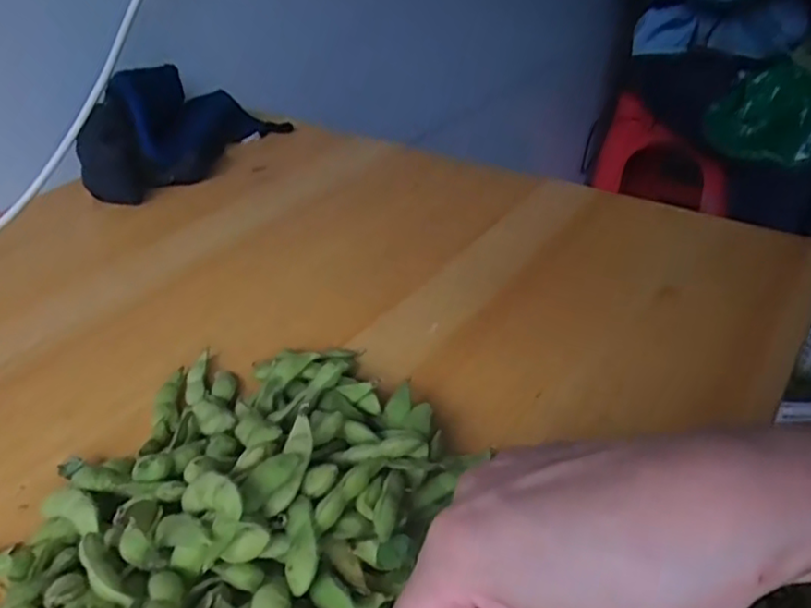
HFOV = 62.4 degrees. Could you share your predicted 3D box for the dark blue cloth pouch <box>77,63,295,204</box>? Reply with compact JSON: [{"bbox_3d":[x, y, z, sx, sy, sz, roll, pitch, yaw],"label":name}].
[{"bbox_3d":[-0.200,-0.171,0.614,0.069,0.089,0.212,16,39,25],"label":"dark blue cloth pouch"}]

